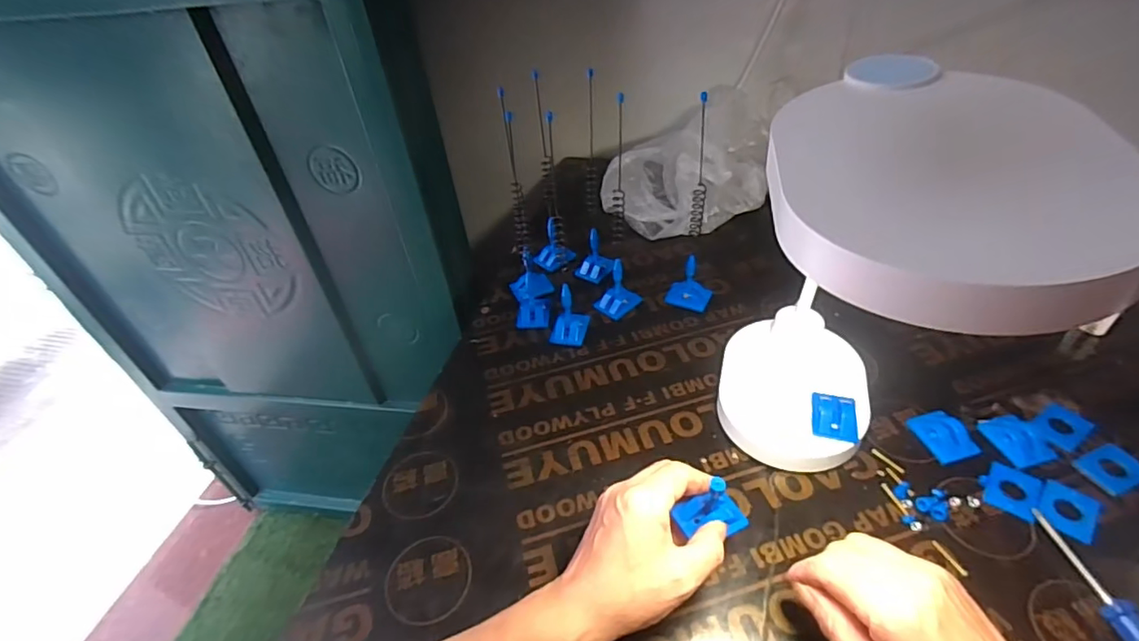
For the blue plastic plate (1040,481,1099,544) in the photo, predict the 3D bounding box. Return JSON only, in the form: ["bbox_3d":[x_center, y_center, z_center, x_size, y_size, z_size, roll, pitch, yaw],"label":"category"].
[{"bbox_3d":[0.362,0.136,0.397,0.032,0.004,0.043,26,52,32],"label":"blue plastic plate"}]

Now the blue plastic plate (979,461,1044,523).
[{"bbox_3d":[0.331,0.127,0.413,0.036,0.004,0.043,26,52,32],"label":"blue plastic plate"}]

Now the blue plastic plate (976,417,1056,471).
[{"bbox_3d":[0.361,0.093,0.441,0.043,0.012,0.047,-11,42,-4],"label":"blue plastic plate"}]

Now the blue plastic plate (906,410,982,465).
[{"bbox_3d":[0.305,0.093,0.447,0.034,0.012,0.045,-13,42,-6],"label":"blue plastic plate"}]

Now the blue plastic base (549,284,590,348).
[{"bbox_3d":[-0.001,-0.005,0.567,0.034,0.052,0.041,7,44,16],"label":"blue plastic base"}]

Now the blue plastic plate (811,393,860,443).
[{"bbox_3d":[0.213,0.076,0.440,0.032,0.009,0.041,8,44,16],"label":"blue plastic plate"}]

